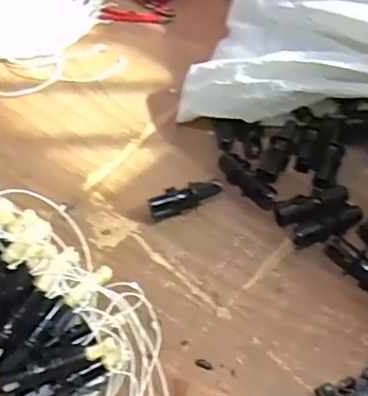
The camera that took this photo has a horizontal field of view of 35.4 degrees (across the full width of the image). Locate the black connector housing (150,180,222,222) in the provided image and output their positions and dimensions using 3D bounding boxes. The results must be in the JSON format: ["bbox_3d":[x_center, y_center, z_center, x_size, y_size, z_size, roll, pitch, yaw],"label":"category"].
[{"bbox_3d":[0.003,0.001,0.527,0.067,0.019,0.018,-15,58,-9],"label":"black connector housing"}]

